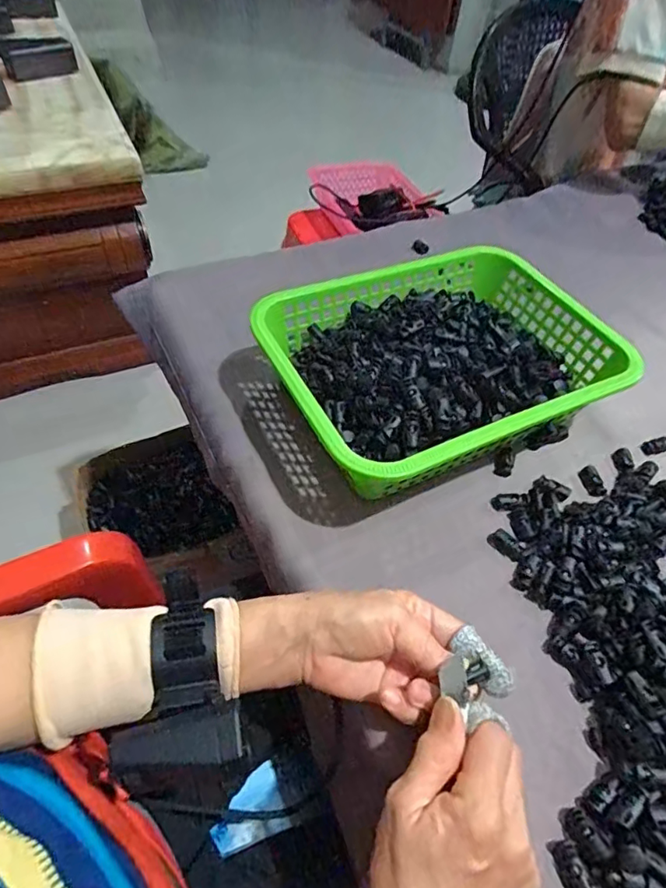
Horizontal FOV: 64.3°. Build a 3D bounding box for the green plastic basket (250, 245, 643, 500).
[{"bbox_3d":[0.103,-0.074,0.489,0.319,0.081,0.223,-19,56,-21],"label":"green plastic basket"}]

